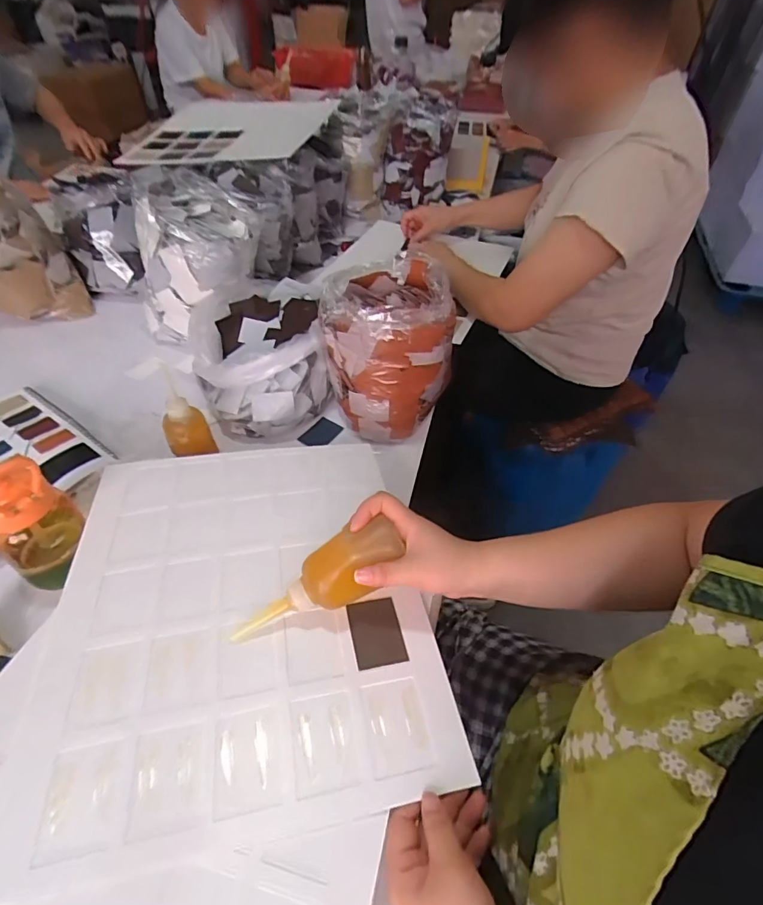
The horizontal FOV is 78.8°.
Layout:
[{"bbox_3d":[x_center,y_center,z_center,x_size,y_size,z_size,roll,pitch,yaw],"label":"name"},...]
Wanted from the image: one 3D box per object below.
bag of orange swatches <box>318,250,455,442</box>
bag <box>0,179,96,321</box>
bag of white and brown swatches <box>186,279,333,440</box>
[{"bbox_3d":[0.012,-0.166,0.731,0.187,0.206,0.185,-30,55,-24],"label":"bag of orange swatches"},{"bbox_3d":[-0.742,-0.387,0.917,0.200,0.217,0.174,-32,56,-26],"label":"bag"},{"bbox_3d":[-0.204,-0.170,0.793,0.202,0.134,0.287,-10,49,-9],"label":"bag of white and brown swatches"}]

